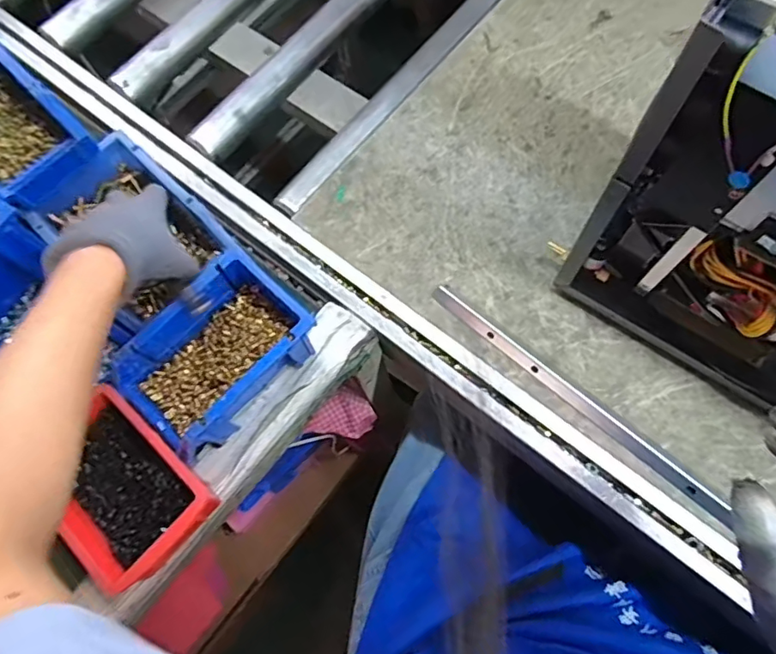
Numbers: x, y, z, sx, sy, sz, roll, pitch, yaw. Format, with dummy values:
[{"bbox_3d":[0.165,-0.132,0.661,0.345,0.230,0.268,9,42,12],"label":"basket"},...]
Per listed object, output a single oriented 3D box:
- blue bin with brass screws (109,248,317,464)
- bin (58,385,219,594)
[{"bbox_3d":[-0.149,0.025,0.465,0.156,0.074,0.116,-42,74,-10],"label":"blue bin with brass screws"},{"bbox_3d":[-0.221,0.133,0.446,0.150,0.055,0.099,39,78,15],"label":"bin"}]

